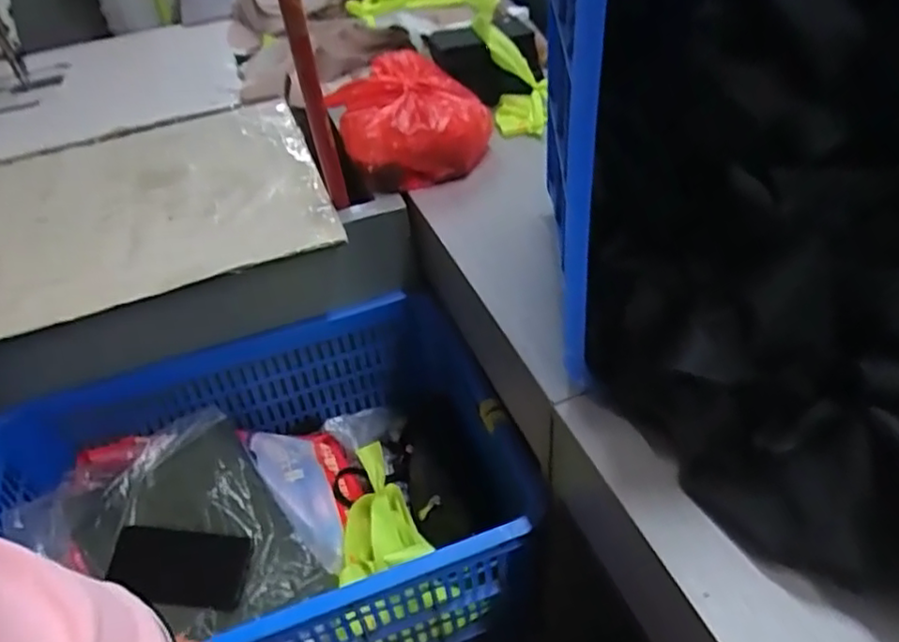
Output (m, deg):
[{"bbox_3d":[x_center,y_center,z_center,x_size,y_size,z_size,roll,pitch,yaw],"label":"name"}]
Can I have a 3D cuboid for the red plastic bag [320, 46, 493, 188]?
[{"bbox_3d":[-0.055,-0.294,0.943,0.201,0.110,0.191,-16,43,-10],"label":"red plastic bag"}]

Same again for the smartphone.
[{"bbox_3d":[-0.322,0.294,0.781,0.166,0.008,0.082,5,62,2],"label":"smartphone"}]

